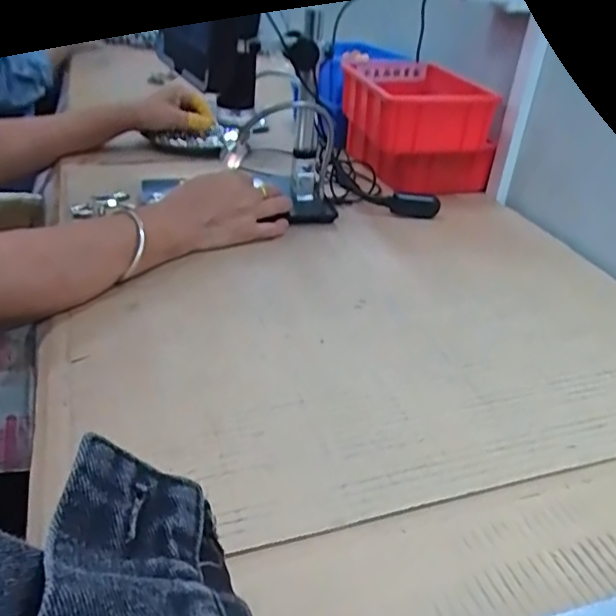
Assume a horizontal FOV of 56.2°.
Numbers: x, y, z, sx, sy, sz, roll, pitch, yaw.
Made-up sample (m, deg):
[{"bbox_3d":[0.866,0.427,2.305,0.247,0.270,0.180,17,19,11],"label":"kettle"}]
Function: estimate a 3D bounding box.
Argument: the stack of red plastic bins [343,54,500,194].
[{"bbox_3d":[0.135,-0.223,0.713,0.157,0.118,0.192,-4,35,-15],"label":"stack of red plastic bins"}]

